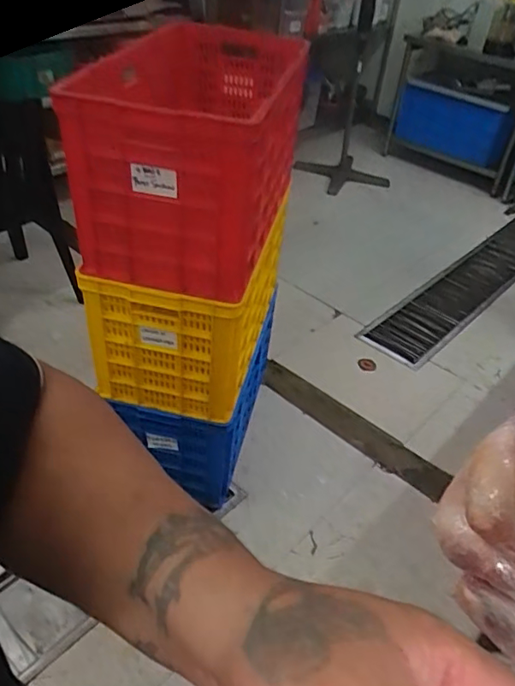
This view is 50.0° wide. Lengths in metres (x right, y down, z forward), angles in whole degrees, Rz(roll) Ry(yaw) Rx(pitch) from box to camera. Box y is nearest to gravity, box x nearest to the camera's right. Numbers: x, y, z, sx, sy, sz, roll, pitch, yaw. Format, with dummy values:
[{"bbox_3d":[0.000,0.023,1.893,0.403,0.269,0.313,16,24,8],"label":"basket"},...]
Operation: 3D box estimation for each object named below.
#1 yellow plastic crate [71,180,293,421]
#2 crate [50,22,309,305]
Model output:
[{"bbox_3d":[-0.166,-0.115,1.408,0.350,0.355,0.510,11,40,6],"label":"yellow plastic crate"},{"bbox_3d":[-0.120,-0.436,1.234,0.338,0.360,0.776,11,40,6],"label":"crate"}]

